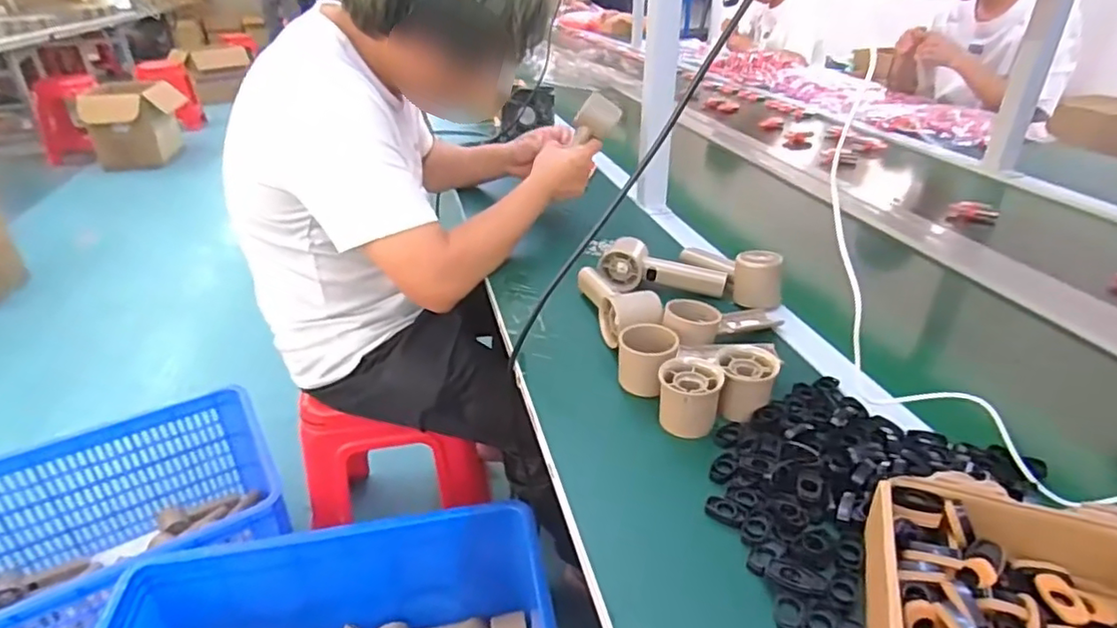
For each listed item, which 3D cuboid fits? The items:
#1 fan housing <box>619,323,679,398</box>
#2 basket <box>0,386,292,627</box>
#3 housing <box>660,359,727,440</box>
[{"bbox_3d":[0.089,0.045,0.613,0.058,0.047,0.052,5,30,9],"label":"fan housing"},{"bbox_3d":[-0.809,0.418,1.095,0.575,0.243,0.402,-18,35,-28],"label":"basket"},{"bbox_3d":[0.119,0.077,0.567,0.054,0.051,0.054,0,30,0],"label":"housing"}]

